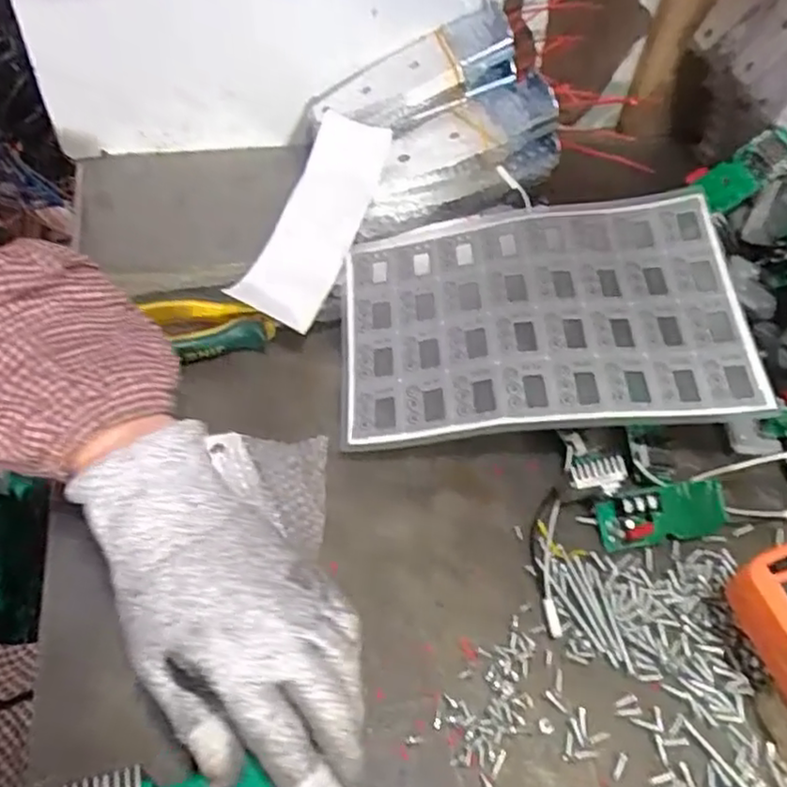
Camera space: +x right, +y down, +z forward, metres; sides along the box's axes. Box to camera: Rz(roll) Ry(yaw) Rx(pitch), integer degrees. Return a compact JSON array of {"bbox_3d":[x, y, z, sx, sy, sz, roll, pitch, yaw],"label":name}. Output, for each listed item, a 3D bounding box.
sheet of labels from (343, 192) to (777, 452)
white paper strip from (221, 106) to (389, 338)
[{"bbox_3d":[0.096,-0.054,0.466,0.262,0.019,0.181,-5,57,5],"label":"sheet of labels"},{"bbox_3d":[-0.063,-0.141,0.555,0.065,0.028,0.183,19,73,10],"label":"white paper strip"}]

